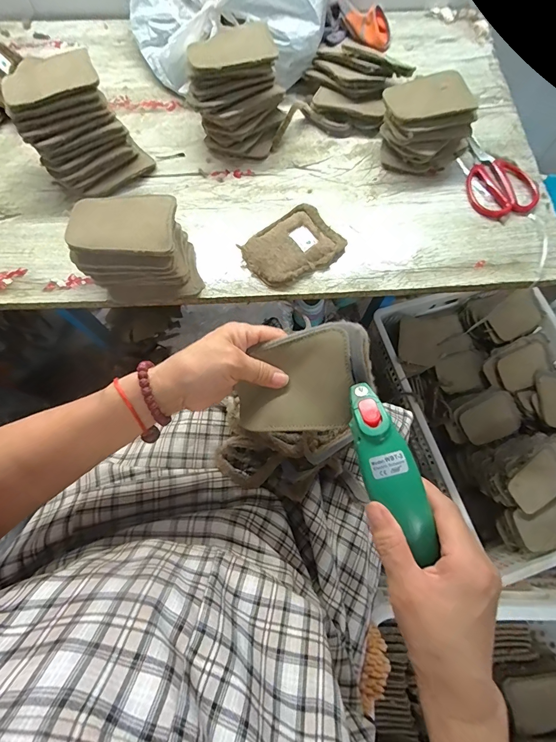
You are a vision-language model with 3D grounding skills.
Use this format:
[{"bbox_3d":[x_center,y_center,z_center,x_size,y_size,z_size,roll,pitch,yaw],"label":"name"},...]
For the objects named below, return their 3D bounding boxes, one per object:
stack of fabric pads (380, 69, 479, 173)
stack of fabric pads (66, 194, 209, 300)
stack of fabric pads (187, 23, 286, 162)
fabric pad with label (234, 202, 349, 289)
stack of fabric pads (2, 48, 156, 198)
[{"bbox_3d":[0.217,-0.359,0.512,0.131,0.078,0.101,-22,72,-8],"label":"stack of fabric pads"},{"bbox_3d":[-0.169,-0.148,0.429,0.122,0.093,0.086,-5,70,-2],"label":"stack of fabric pads"},{"bbox_3d":[-0.059,-0.397,0.503,0.131,0.116,0.122,-5,70,-2],"label":"stack of fabric pads"},{"bbox_3d":[0.019,-0.168,0.481,0.127,0.016,0.096,-37,74,-12],"label":"fabric pad with label"},{"bbox_3d":[-0.263,-0.321,0.468,0.132,0.126,0.098,-30,73,-11],"label":"stack of fabric pads"}]

